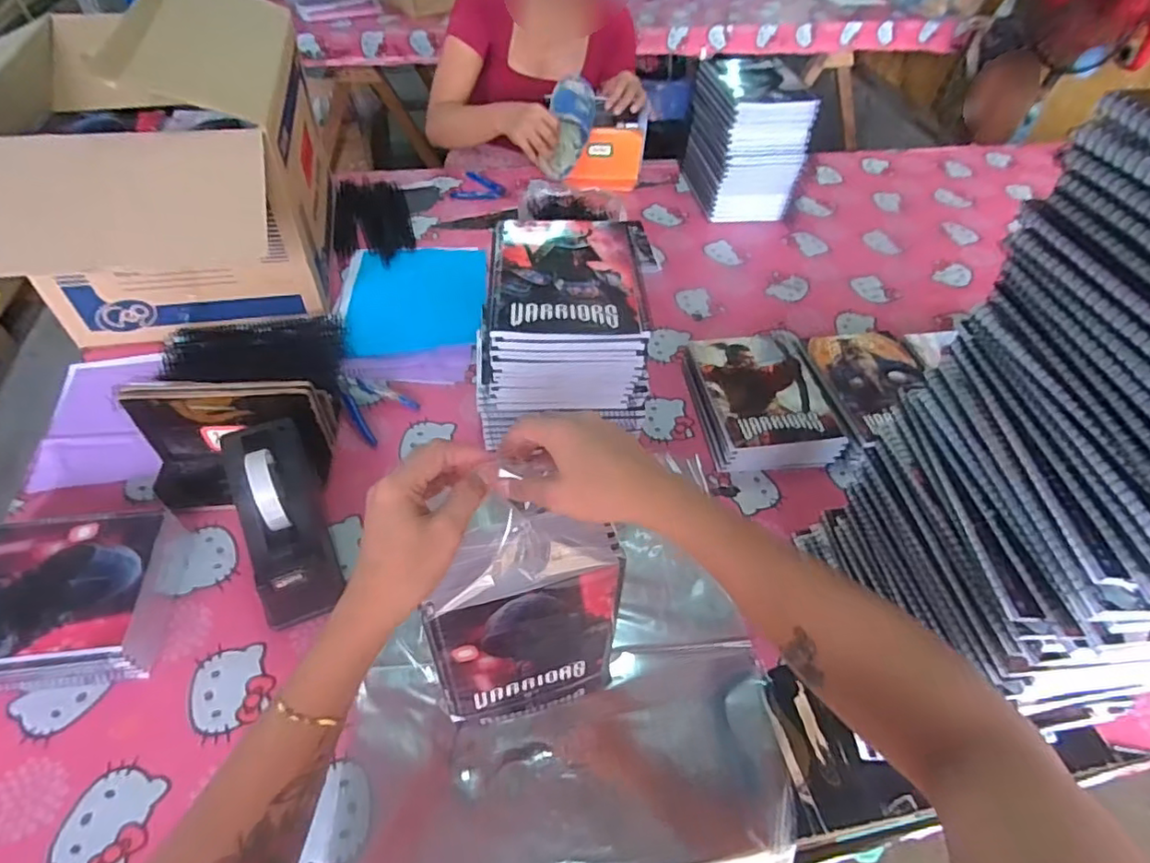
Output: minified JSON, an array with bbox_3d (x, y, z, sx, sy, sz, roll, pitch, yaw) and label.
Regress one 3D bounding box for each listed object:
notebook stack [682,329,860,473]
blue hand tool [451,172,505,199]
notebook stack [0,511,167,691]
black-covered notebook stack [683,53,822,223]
[{"bbox_3d":[0.256,-0.040,0.825,0.173,0.065,0.214,-7,51,-9],"label":"notebook stack"},{"bbox_3d":[-0.187,-0.492,1.213,0.102,0.013,0.093,3,51,-4],"label":"blue hand tool"},{"bbox_3d":[-0.519,0.166,0.590,0.200,0.060,0.163,-4,50,-7],"label":"notebook stack"},{"bbox_3d":[0.326,-0.561,1.162,0.169,0.233,0.225,-5,50,-8],"label":"black-covered notebook stack"}]

